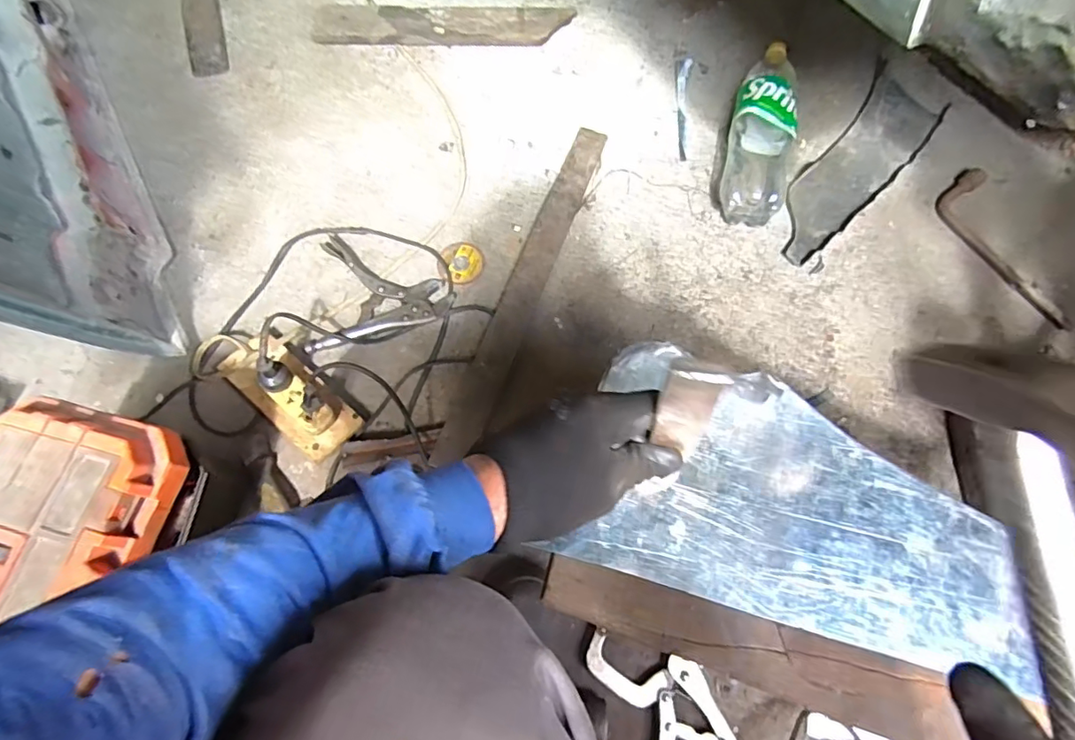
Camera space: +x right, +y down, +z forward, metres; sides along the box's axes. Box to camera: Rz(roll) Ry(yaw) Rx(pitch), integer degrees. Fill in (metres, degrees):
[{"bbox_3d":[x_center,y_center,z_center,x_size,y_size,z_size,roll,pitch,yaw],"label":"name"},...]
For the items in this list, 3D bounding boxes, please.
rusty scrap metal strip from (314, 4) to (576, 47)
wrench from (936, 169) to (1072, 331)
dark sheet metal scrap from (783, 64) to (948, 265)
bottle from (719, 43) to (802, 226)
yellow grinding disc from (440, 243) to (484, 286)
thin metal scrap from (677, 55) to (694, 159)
[{"bbox_3d":[-0.161,-0.593,0.931,0.429,0.020,0.074,-1,82,-4],"label":"rusty scrap metal strip"},{"bbox_3d":[0.707,-0.184,0.825,0.084,0.029,0.284,-17,72,-8],"label":"wrench"},{"bbox_3d":[0.519,-0.330,0.884,0.121,0.012,0.418,38,74,11],"label":"dark sheet metal scrap"},{"bbox_3d":[0.355,-0.378,0.847,0.104,0.090,0.330,16,71,3],"label":"bottle"},{"bbox_3d":[-0.113,-0.161,0.811,0.064,0.006,0.069,1,71,-2],"label":"yellow grinding disc"},{"bbox_3d":[0.246,-0.444,0.904,0.025,0.019,0.204,6,70,0],"label":"thin metal scrap"}]

